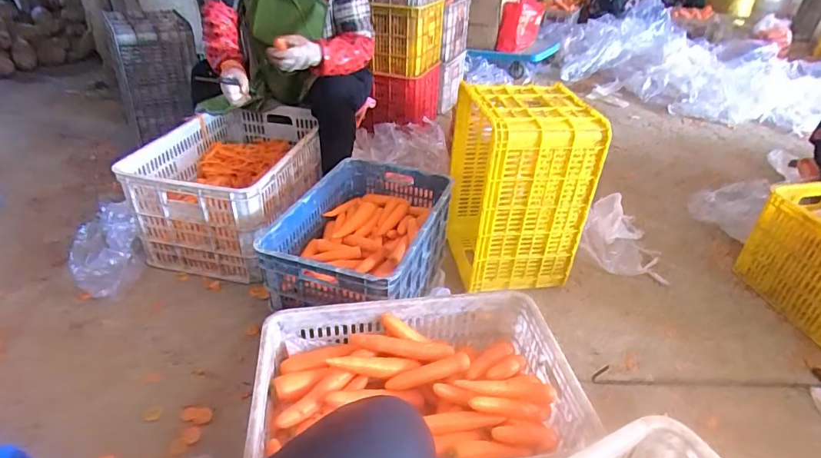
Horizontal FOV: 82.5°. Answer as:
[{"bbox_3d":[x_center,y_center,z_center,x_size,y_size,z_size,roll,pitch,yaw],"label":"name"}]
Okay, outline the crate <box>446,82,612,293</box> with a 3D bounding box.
[{"bbox_3d":[0.303,-0.129,1.382,0.294,0.517,0.373,-3,35,-7],"label":"crate"}]

